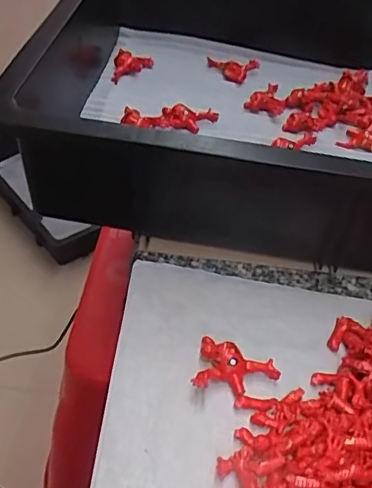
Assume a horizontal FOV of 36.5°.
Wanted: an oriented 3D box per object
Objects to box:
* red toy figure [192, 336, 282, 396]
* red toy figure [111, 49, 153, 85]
[{"bbox_3d":[0.028,0.073,0.320,0.046,0.012,0.030,14,46,12],"label":"red toy figure"},{"bbox_3d":[-0.050,-0.168,0.534,0.036,0.017,0.032,1,45,-1],"label":"red toy figure"}]

